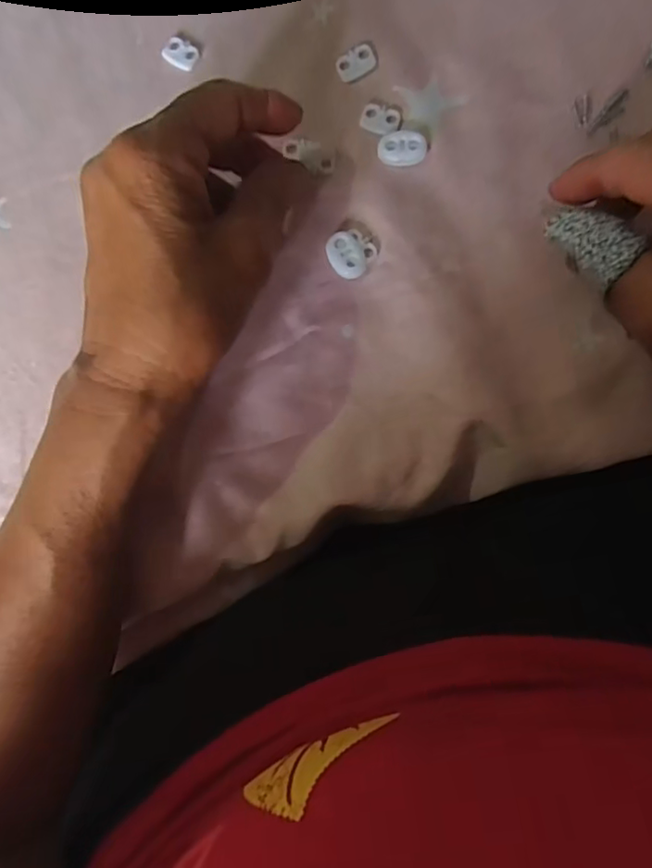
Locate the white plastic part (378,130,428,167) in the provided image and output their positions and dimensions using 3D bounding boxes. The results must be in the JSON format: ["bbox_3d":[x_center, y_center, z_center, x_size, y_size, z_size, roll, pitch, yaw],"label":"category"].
[{"bbox_3d":[0.035,-0.131,0.272,0.022,0.004,0.015,-4,84,6],"label":"white plastic part"}]

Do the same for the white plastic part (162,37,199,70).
[{"bbox_3d":[-0.072,-0.188,0.293,0.017,0.004,0.013,34,89,9],"label":"white plastic part"}]

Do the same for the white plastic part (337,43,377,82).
[{"bbox_3d":[0.015,-0.177,0.279,0.019,0.004,0.013,-30,82,3],"label":"white plastic part"}]

